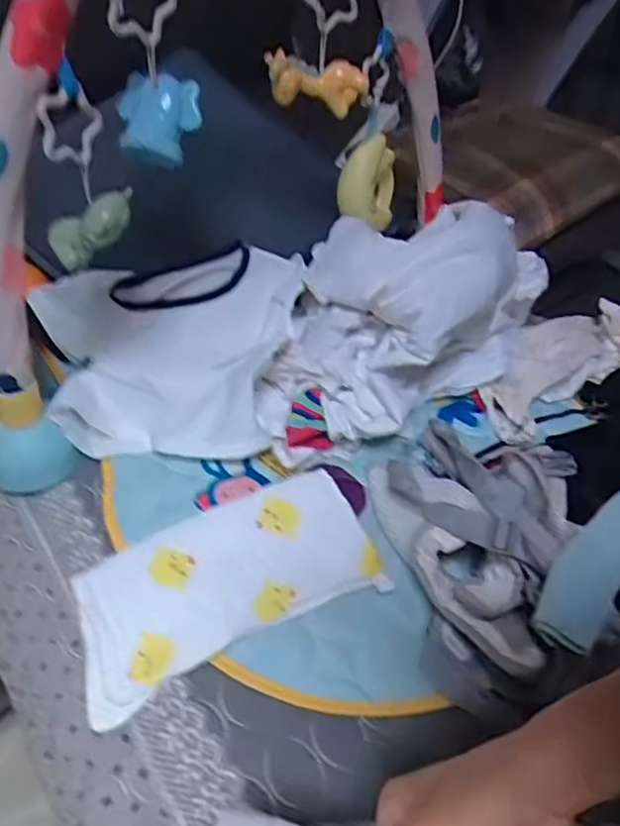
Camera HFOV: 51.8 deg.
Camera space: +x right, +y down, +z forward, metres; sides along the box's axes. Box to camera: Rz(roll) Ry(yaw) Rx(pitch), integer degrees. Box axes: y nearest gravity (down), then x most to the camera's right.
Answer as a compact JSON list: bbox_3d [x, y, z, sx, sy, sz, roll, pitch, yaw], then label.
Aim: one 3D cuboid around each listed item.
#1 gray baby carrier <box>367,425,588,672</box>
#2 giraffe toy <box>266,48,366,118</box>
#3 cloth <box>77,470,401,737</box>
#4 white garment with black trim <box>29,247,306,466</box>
[{"bbox_3d":[0.145,0.100,0.593,0.172,0.077,0.256,10,41,6],"label":"gray baby carrier"},{"bbox_3d":[0.011,-0.324,0.629,0.101,0.049,0.040,-3,42,-10],"label":"giraffe toy"},{"bbox_3d":[-0.074,0.141,0.561,0.258,0.018,0.134,-21,55,-19],"label":"cloth"},{"bbox_3d":[-0.163,-0.075,0.702,0.275,0.129,0.234,6,41,0],"label":"white garment with black trim"}]

